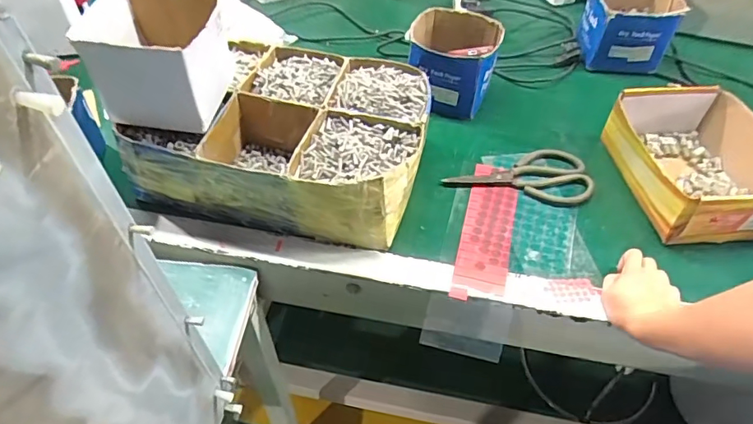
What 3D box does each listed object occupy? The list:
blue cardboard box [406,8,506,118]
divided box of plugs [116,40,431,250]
[{"bbox_3d":[0.132,-0.265,0.867,0.150,0.119,0.158,6,49,5],"label":"blue cardboard box"},{"bbox_3d":[-0.115,-0.108,0.720,0.369,0.115,0.275,13,50,10],"label":"divided box of plugs"}]

